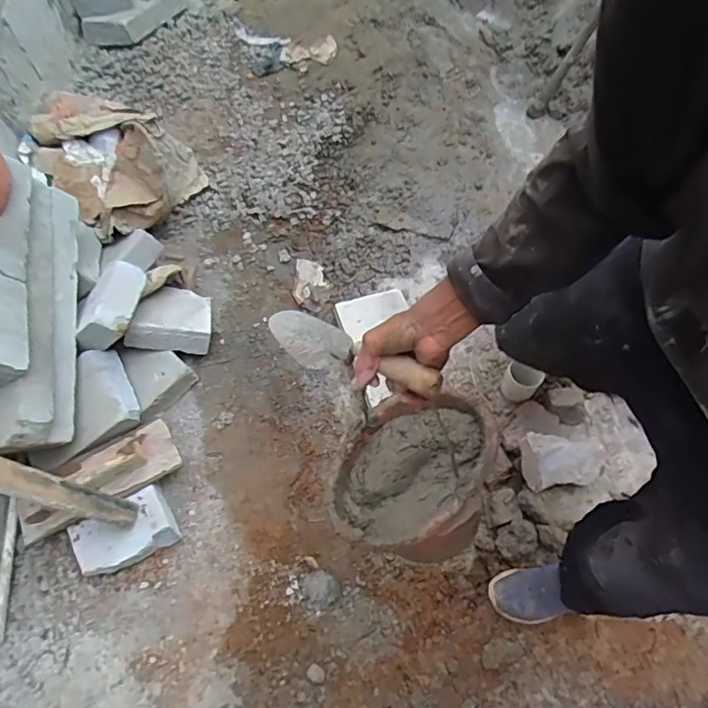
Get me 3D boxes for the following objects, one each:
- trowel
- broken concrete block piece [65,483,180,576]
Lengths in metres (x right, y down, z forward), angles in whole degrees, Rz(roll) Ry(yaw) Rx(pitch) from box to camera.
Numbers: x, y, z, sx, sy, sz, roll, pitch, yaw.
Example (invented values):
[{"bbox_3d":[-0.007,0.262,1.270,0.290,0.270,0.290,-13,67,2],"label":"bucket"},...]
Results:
[{"bbox_3d":[-0.010,-0.004,0.701,0.282,0.045,0.079,20,63,41],"label":"trowel"},{"bbox_3d":[-0.503,0.395,1.172,0.205,0.090,0.131,-30,65,-12],"label":"broken concrete block piece"}]

